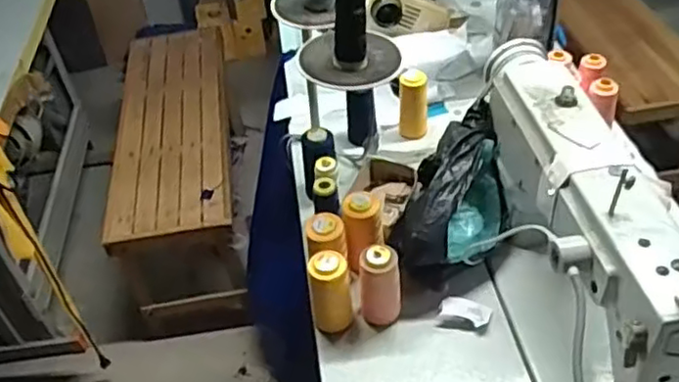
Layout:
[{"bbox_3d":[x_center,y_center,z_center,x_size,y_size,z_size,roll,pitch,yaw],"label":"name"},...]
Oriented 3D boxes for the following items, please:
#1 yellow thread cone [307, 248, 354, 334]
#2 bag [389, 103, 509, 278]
[{"bbox_3d":[-0.009,0.123,0.772,0.044,0.103,0.045,-3,44,3],"label":"yellow thread cone"},{"bbox_3d":[0.154,0.016,0.860,0.126,0.138,0.234,9,45,14],"label":"bag"}]

